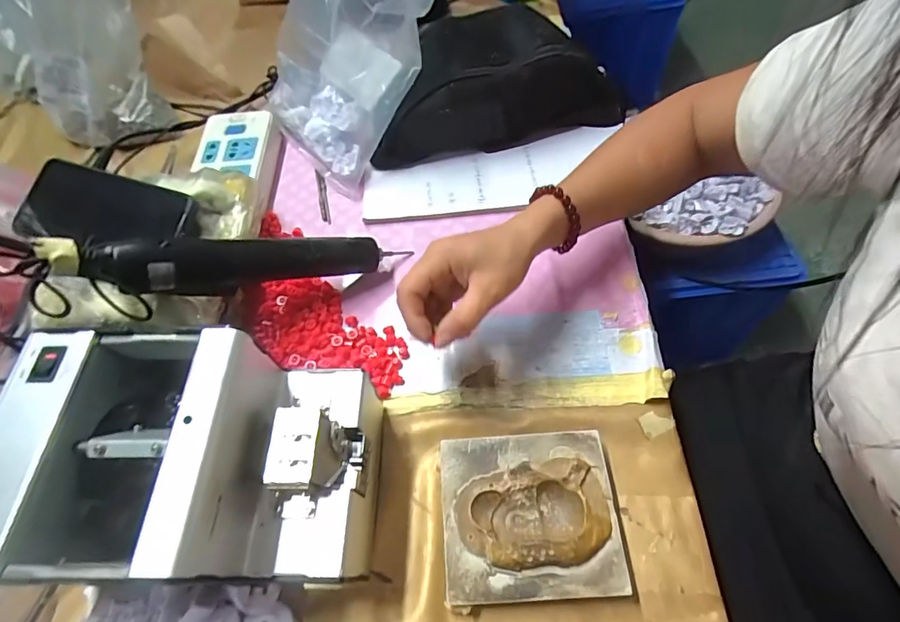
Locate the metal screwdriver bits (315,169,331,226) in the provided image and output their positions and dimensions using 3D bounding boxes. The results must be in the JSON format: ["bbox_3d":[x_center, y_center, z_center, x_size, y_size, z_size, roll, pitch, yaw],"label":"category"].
[{"bbox_3d":[-0.138,-0.126,0.497,0.009,0.005,0.080,-14,61,-5],"label":"metal screwdriver bits"}]

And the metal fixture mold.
[{"bbox_3d":[0.054,0.140,0.320,0.115,0.033,0.102,-3,60,1],"label":"metal fixture mold"}]

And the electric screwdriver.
[{"bbox_3d":[-0.153,-0.038,0.364,0.247,0.036,0.032,-7,56,-33],"label":"electric screwdriver"}]

